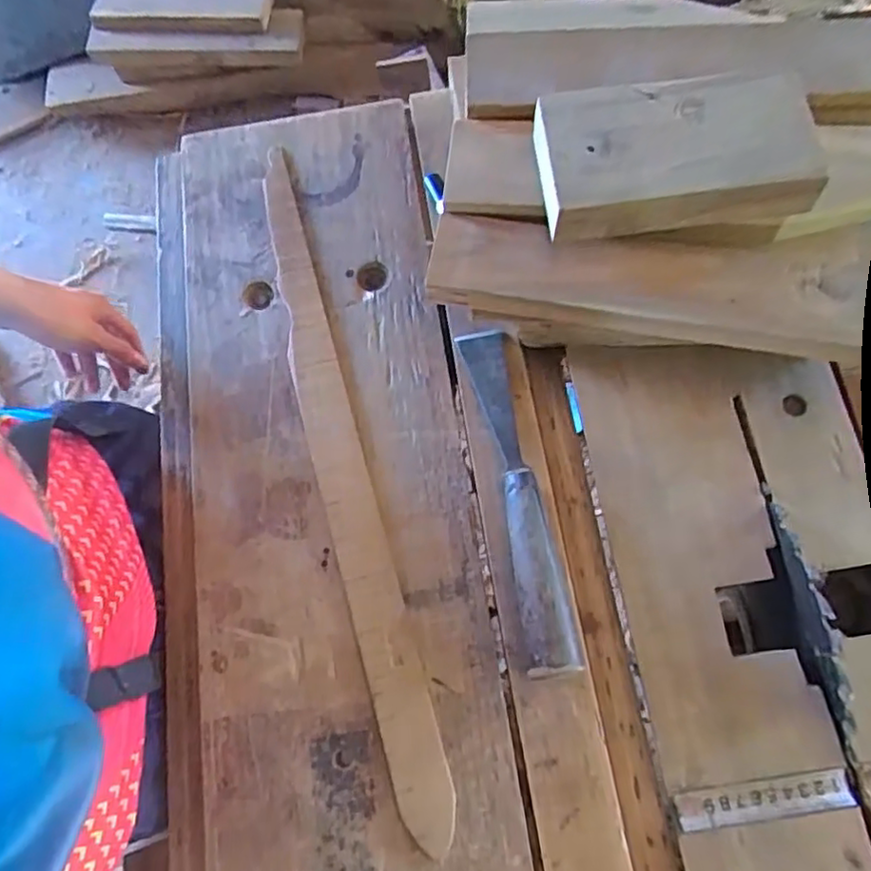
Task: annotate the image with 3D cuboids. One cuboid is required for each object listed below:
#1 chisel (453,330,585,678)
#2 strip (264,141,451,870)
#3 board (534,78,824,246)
[{"bbox_3d":[0.055,0.035,0.454,0.033,0.036,0.249,-10,72,-1],"label":"chisel"},{"bbox_3d":[-0.071,0.017,0.482,0.044,0.011,0.522,-15,72,-3],"label":"strip"},{"bbox_3d":[0.157,-0.187,0.431,0.178,0.039,0.091,-7,72,2],"label":"board"}]

